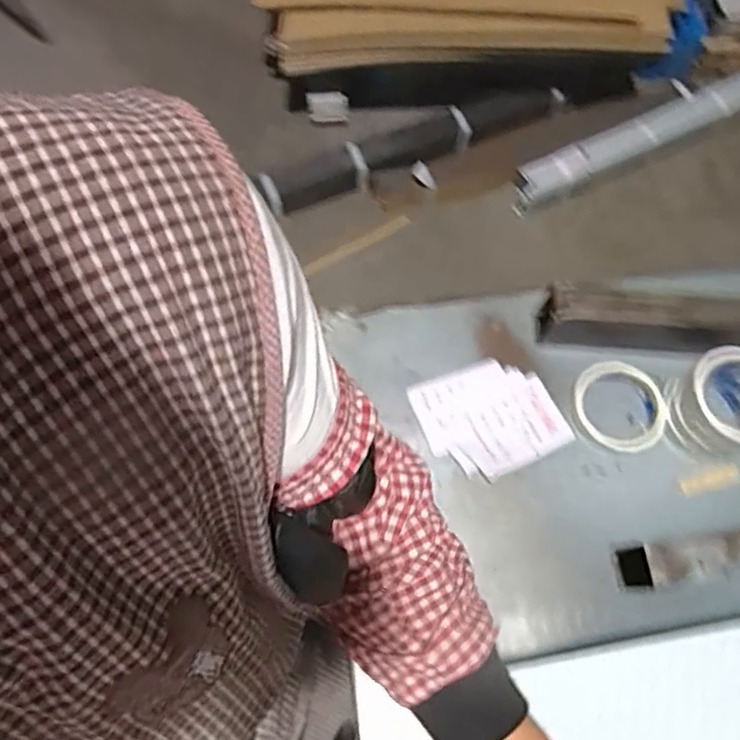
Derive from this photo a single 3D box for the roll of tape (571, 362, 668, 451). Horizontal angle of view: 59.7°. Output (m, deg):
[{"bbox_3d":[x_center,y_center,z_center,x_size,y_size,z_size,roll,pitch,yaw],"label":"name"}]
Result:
[{"bbox_3d":[0.264,0.038,0.683,0.089,0.022,0.097,0,69,-1],"label":"roll of tape"}]

